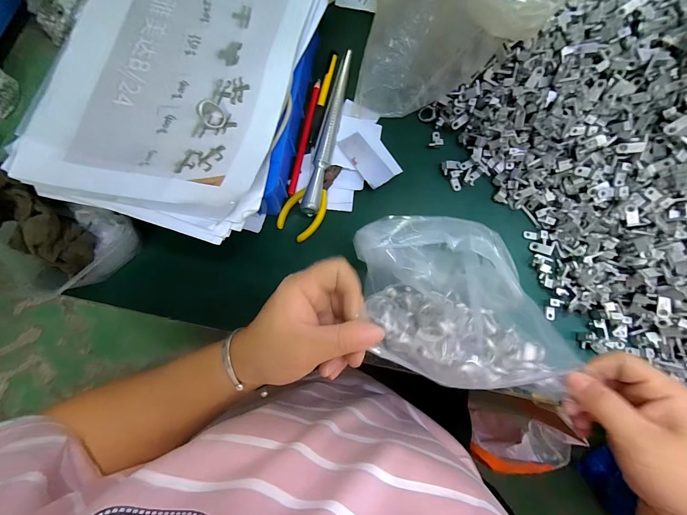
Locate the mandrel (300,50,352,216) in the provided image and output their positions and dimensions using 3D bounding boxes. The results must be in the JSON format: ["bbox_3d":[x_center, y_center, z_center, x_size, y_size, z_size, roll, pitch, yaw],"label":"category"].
[{"bbox_3d":[-0.017,-0.159,0.367,0.020,0.022,0.227,11,78,3],"label":"mandrel"}]

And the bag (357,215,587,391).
[{"bbox_3d":[0.105,0.035,0.281,0.183,0.108,0.144,7,78,2],"label":"bag"}]

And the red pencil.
[{"bbox_3d":[-0.048,-0.152,0.375,0.009,0.006,0.161,11,78,3],"label":"red pencil"}]

